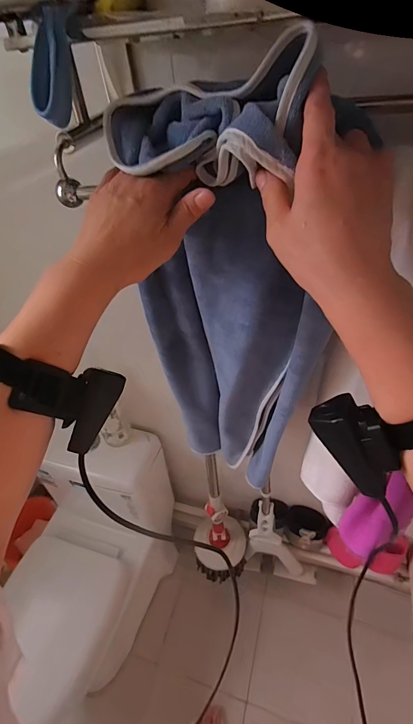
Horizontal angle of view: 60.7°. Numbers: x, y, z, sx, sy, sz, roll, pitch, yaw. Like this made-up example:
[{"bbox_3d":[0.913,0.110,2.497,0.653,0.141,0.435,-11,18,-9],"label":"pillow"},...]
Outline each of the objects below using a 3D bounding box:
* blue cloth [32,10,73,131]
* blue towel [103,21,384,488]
[{"bbox_3d":[-0.121,-0.231,0.279,0.027,0.076,0.021,8,10,16],"label":"blue cloth"},{"bbox_3d":[0.028,-0.009,0.471,0.216,0.609,0.074,19,54,19],"label":"blue towel"}]

